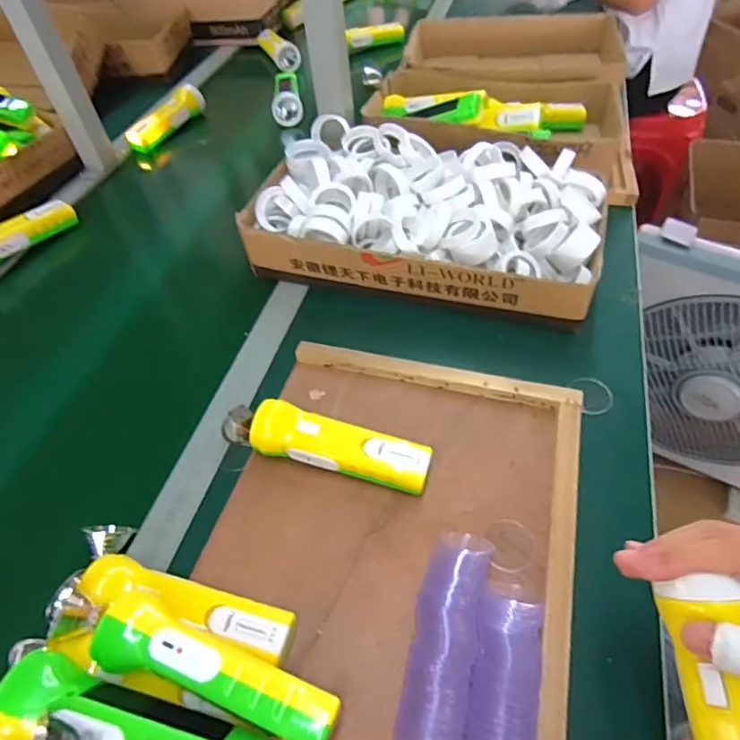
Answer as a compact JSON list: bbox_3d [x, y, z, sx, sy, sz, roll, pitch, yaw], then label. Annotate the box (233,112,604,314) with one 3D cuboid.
[{"bbox_3d":[0.070,-0.198,0.641,0.410,0.098,0.229,12,53,15],"label":"box"}]

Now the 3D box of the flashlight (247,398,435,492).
[{"bbox_3d":[-0.027,0.072,0.480,0.164,0.051,0.046,11,53,14],"label":"flashlight"}]

